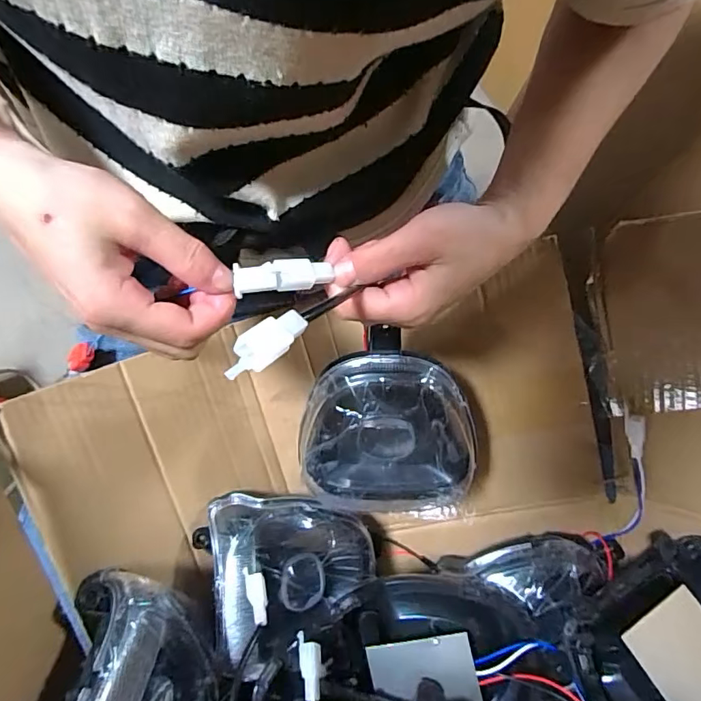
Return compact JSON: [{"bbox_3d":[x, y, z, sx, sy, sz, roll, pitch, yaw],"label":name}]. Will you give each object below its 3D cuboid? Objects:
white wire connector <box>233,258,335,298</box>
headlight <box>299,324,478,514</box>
[{"bbox_3d":[-0.031,-0.035,0.230,0.047,0.014,0.014,-8,65,-17],"label":"white wire connector"},{"bbox_3d":[0.029,0.051,0.357,0.117,0.085,0.132,6,104,7],"label":"headlight"}]

